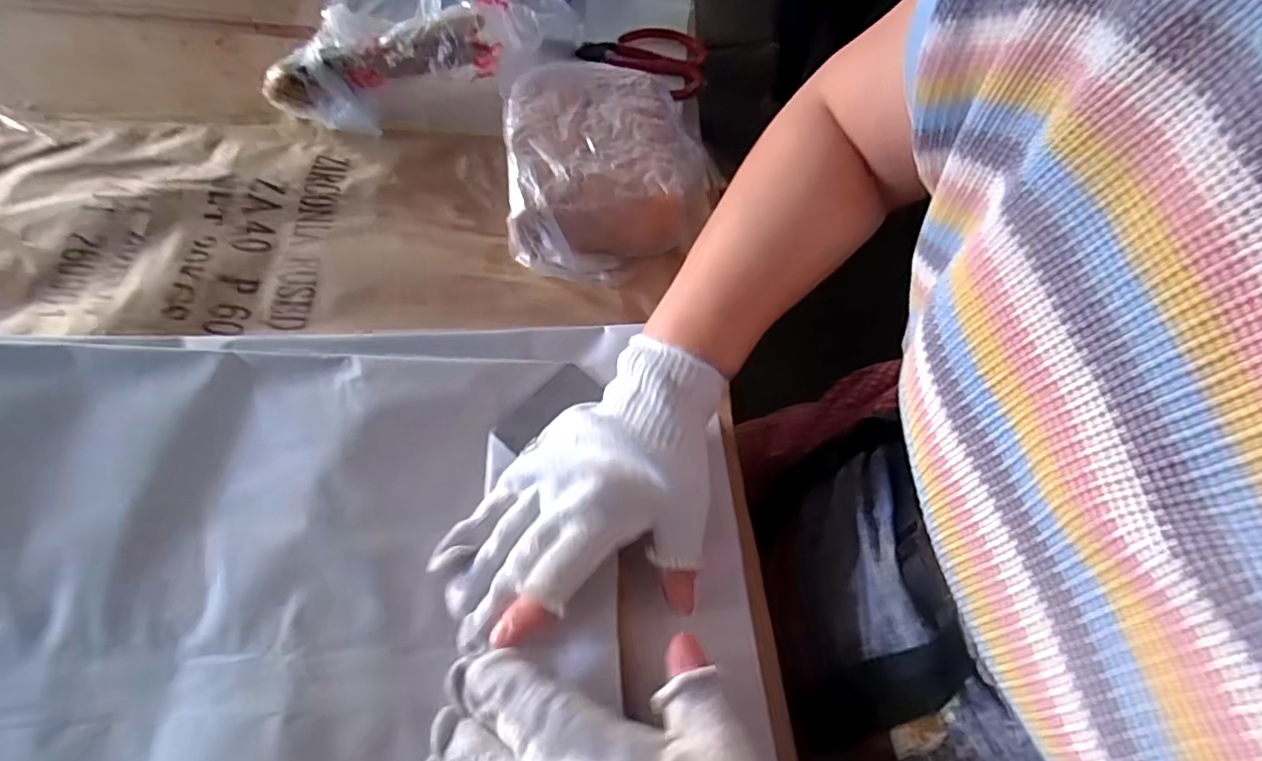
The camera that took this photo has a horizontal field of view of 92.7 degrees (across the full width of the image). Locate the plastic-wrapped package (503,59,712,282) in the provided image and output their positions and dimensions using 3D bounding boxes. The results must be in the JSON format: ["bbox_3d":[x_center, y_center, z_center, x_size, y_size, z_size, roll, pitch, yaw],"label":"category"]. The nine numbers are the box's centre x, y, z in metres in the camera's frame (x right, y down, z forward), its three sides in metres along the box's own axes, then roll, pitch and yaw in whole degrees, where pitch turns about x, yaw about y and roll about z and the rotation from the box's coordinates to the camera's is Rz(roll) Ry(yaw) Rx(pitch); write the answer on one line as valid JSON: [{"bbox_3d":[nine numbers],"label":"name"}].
[{"bbox_3d":[-0.020,-0.163,0.454,0.142,0.058,0.176,-3,62,-6],"label":"plastic-wrapped package"}]

